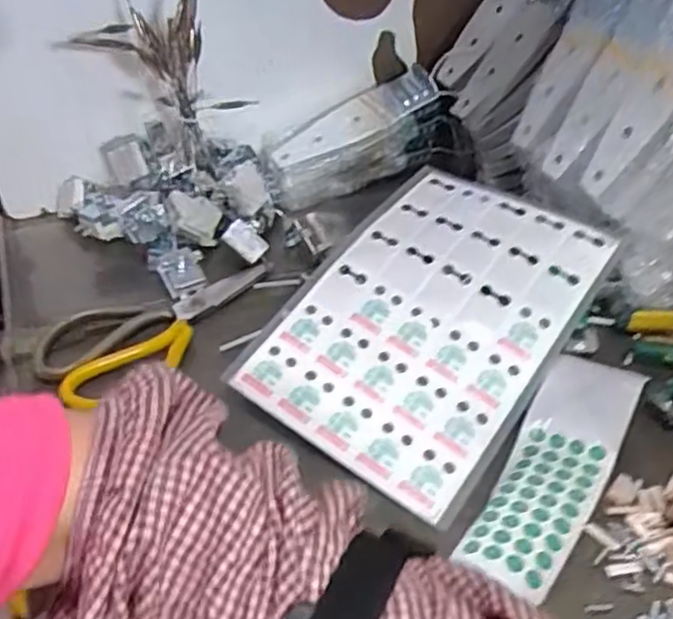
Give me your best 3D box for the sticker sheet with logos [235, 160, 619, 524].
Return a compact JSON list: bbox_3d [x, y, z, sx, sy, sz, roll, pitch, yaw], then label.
[{"bbox_3d":[0.069,0.005,0.502,0.173,0.018,0.251,34,68,20],"label":"sticker sheet with logos"}]

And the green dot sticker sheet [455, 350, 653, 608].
[{"bbox_3d":[0.144,0.095,0.440,0.060,0.013,0.189,23,45,24],"label":"green dot sticker sheet"}]

